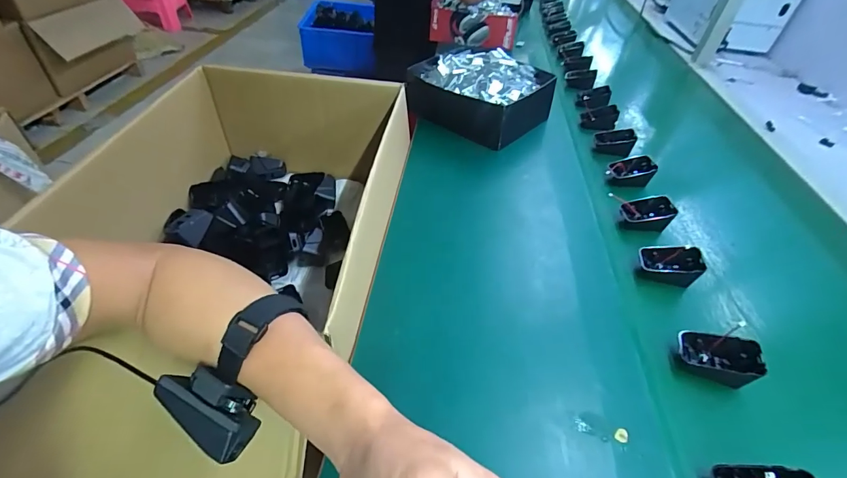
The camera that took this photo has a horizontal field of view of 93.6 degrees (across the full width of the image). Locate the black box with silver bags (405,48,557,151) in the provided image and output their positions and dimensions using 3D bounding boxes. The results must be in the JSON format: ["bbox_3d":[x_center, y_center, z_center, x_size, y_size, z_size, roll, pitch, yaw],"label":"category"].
[{"bbox_3d":[0.103,-0.287,0.773,0.238,0.092,0.212,36,51,28],"label":"black box with silver bags"}]

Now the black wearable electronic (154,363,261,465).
[{"bbox_3d":[-0.145,0.112,0.269,0.068,0.040,0.038,27,48,20],"label":"black wearable electronic"}]

